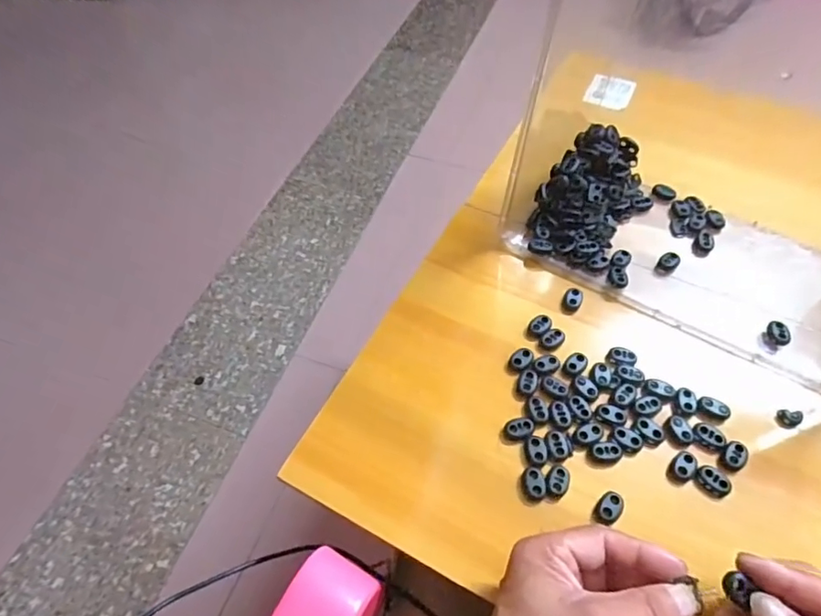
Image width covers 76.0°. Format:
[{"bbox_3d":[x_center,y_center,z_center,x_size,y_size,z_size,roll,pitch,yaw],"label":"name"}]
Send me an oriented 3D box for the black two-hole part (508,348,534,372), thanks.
[{"bbox_3d":[0.086,0.040,0.408,0.015,0.005,0.022,38,65,24],"label":"black two-hole part"}]

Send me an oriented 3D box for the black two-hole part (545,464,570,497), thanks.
[{"bbox_3d":[0.099,0.117,0.356,0.015,0.008,0.021,15,58,12],"label":"black two-hole part"}]

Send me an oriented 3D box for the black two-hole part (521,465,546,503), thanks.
[{"bbox_3d":[0.083,0.120,0.356,0.016,0.011,0.022,1,56,2],"label":"black two-hole part"}]

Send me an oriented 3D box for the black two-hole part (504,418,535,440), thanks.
[{"bbox_3d":[0.078,0.087,0.376,0.021,0.004,0.015,-4,56,-1],"label":"black two-hole part"}]

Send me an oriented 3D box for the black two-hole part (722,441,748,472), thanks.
[{"bbox_3d":[0.223,0.101,0.359,0.015,0.004,0.022,33,63,21],"label":"black two-hole part"}]

